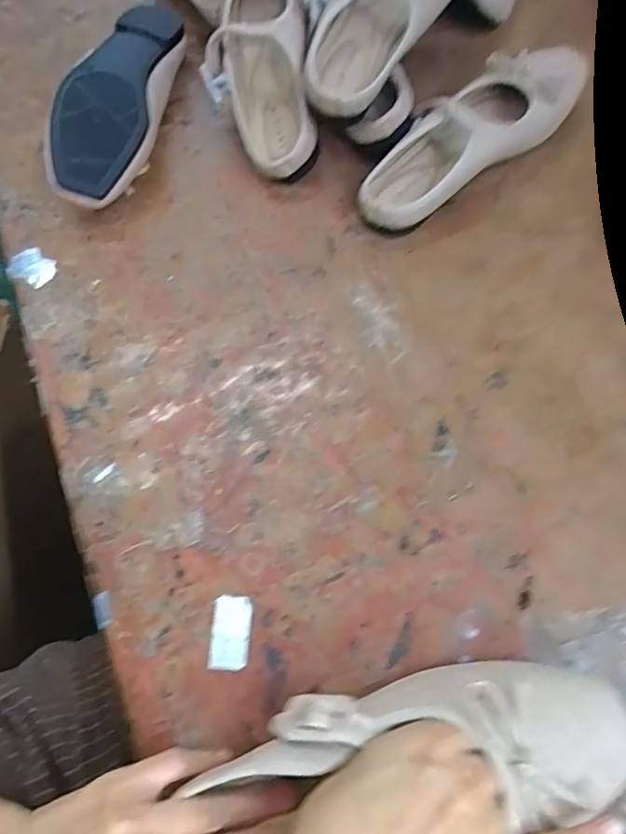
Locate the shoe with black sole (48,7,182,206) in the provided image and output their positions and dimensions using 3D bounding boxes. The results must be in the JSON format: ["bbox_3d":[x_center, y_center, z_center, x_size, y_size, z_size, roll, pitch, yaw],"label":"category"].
[{"bbox_3d":[-0.170,-0.285,0.498,0.087,0.058,0.242,4,65,4],"label":"shoe with black sole"}]

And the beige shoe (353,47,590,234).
[{"bbox_3d":[0.134,-0.238,0.468,0.241,0.048,0.081,-41,70,-15],"label":"beige shoe"}]

